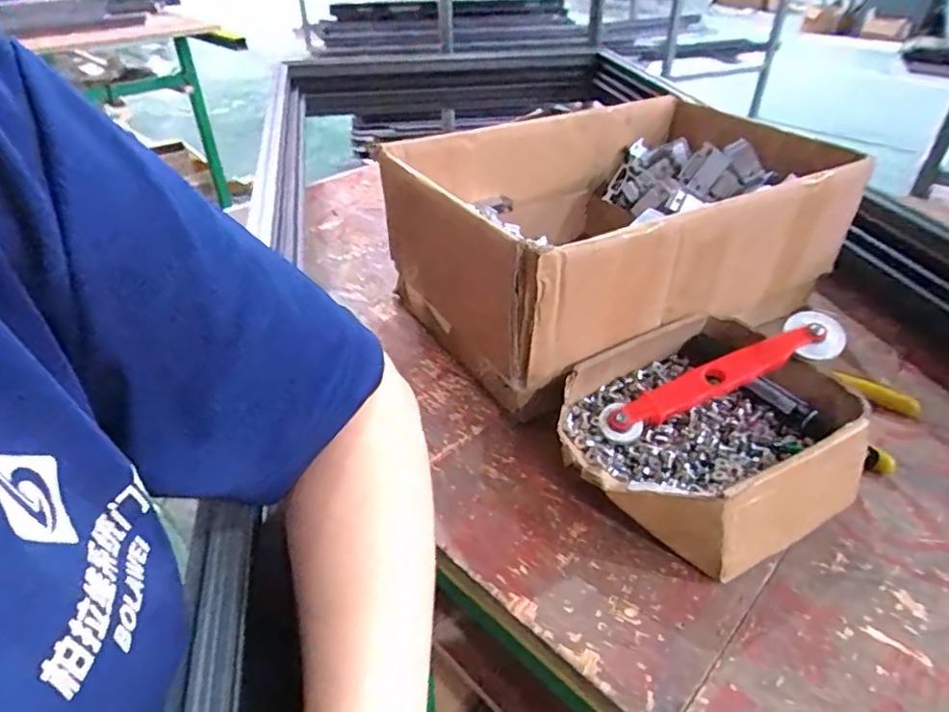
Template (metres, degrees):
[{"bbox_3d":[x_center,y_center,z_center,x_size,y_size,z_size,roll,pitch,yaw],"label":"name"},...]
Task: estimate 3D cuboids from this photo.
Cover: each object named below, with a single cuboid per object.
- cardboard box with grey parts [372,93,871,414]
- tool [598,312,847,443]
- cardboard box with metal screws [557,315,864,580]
[{"bbox_3d":[0.149,-0.125,0.592,0.417,0.165,0.270,-22,43,-26],"label":"cardboard box with grey parts"},{"bbox_3d":[0.188,0.015,0.459,0.193,0.026,0.034,-24,40,2],"label":"tool"},{"bbox_3d":[0.172,0.057,0.439,0.218,0.067,0.169,-19,41,-23],"label":"cardboard box with metal screws"}]

